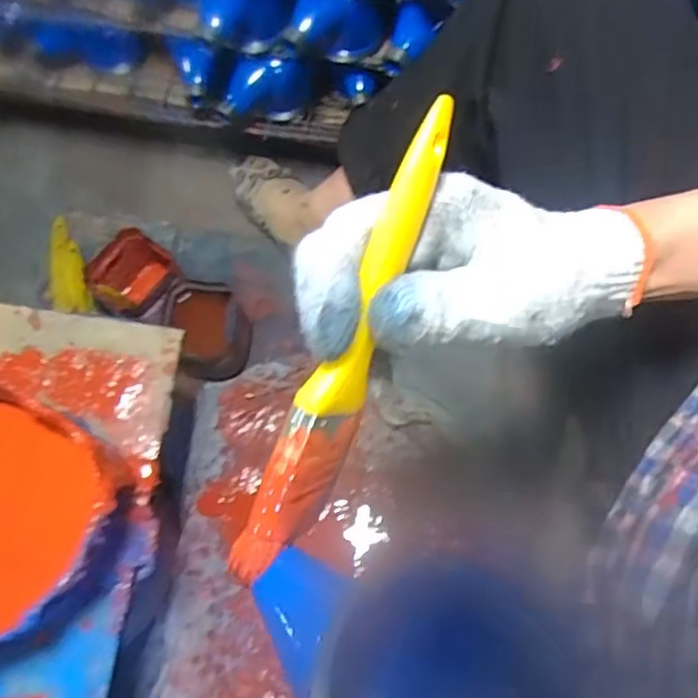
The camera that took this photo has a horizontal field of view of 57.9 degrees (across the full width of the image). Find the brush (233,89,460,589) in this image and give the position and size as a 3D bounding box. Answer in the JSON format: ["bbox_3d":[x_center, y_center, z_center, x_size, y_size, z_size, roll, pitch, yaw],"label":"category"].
[{"bbox_3d":[0.000,0.002,0.227,0.021,0.022,0.180,24,98,9],"label":"brush"}]

